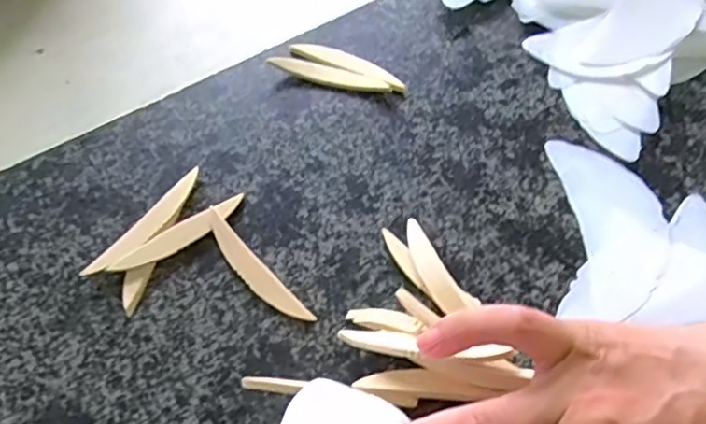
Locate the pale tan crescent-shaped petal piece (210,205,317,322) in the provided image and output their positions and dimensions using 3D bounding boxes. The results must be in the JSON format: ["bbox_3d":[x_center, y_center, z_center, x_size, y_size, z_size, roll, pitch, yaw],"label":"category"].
[{"bbox_3d":[-0.053,0.032,0.338,0.014,0.010,0.082,-40,69,-17],"label":"pale tan crescent-shaped petal piece"}]

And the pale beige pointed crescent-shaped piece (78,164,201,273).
[{"bbox_3d":[-0.115,0.007,0.351,0.013,0.004,0.082,40,67,4],"label":"pale beige pointed crescent-shaped piece"}]

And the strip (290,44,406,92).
[{"bbox_3d":[-0.004,-0.095,0.406,0.082,0.009,0.014,23,66,12],"label":"strip"}]

